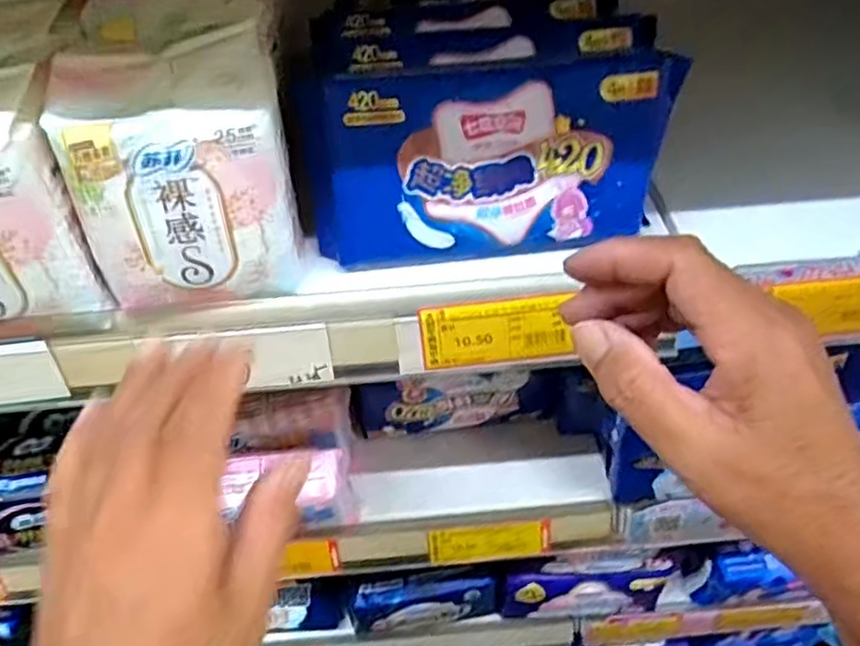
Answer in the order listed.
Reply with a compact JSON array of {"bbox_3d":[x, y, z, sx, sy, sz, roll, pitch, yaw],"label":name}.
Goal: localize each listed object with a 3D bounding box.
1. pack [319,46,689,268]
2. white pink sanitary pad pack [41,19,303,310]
[{"bbox_3d":[0.034,-0.093,0.355,0.179,0.089,0.066,-5,47,-3],"label":"pack"},{"bbox_3d":[-0.119,-0.073,0.330,0.102,0.108,0.072,-12,48,-9],"label":"white pink sanitary pad pack"}]

